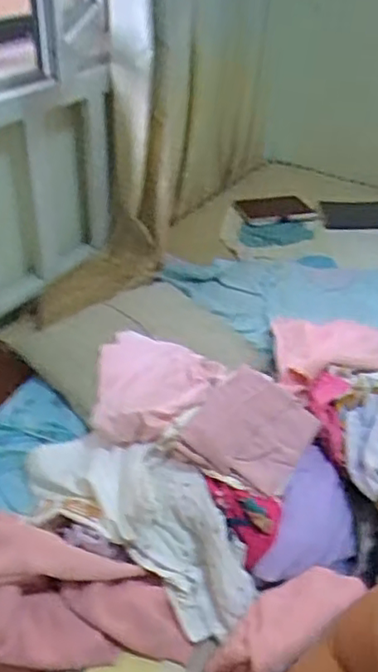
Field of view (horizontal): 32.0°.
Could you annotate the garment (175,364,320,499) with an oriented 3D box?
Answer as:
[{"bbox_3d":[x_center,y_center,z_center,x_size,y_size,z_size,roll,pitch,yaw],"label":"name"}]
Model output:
[{"bbox_3d":[0.091,0.145,1.049,0.179,0.079,0.192,22,40,26],"label":"garment"}]

